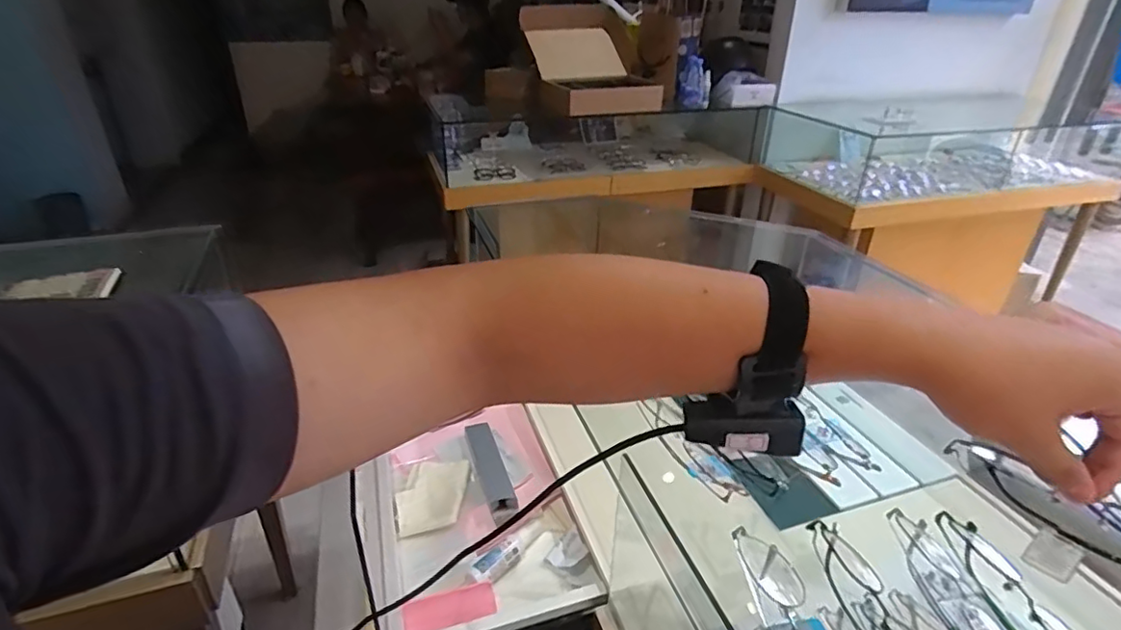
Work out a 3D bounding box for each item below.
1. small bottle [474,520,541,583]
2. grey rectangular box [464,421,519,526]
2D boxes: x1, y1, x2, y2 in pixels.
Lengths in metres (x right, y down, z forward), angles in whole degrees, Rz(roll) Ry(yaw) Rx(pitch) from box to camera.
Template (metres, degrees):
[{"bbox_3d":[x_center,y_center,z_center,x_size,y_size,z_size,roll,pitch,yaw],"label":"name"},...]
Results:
[{"bbox_3d":[-0.062,0.294,0.716,0.024,0.027,0.110,27,38,37],"label":"small bottle"},{"bbox_3d":[-0.101,0.224,0.832,0.039,0.032,0.189,-9,31,-17],"label":"grey rectangular box"}]

